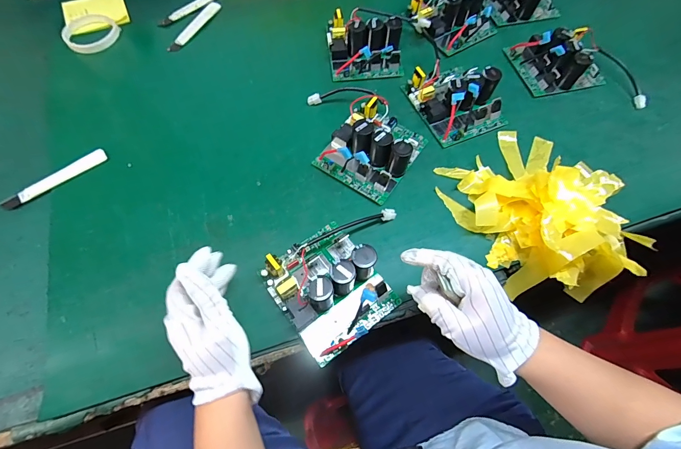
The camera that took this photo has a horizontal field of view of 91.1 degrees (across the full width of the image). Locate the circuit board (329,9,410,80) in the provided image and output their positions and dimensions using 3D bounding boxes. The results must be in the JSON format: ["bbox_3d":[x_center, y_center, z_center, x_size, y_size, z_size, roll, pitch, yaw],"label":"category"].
[{"bbox_3d":[0.051,-0.318,0.570,0.141,0.057,0.136,-5,66,-4],"label":"circuit board"}]

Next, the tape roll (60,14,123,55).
[{"bbox_3d":[-0.441,-0.340,0.591,0.089,0.011,0.094,1,66,-2],"label":"tape roll"}]

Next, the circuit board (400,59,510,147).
[{"bbox_3d":[0.187,-0.208,0.527,0.124,0.056,0.139,-22,68,-12],"label":"circuit board"}]

